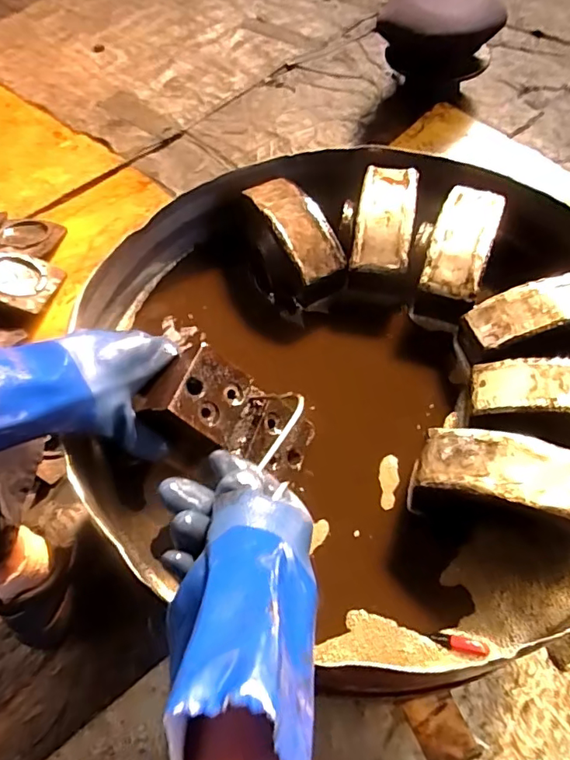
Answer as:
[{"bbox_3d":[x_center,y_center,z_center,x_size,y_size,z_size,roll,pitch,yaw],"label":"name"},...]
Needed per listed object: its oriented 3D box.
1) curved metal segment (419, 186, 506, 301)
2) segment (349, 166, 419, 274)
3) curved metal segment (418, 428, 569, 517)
[{"bbox_3d":[0.192,-0.154,0.571,0.061,0.023,0.148,18,62,16],"label":"curved metal segment"},{"bbox_3d":[0.113,-0.183,0.595,0.062,0.031,0.141,7,59,10],"label":"segment"},{"bbox_3d":[0.190,0.074,0.422,0.151,0.032,0.058,14,60,14],"label":"curved metal segment"}]

